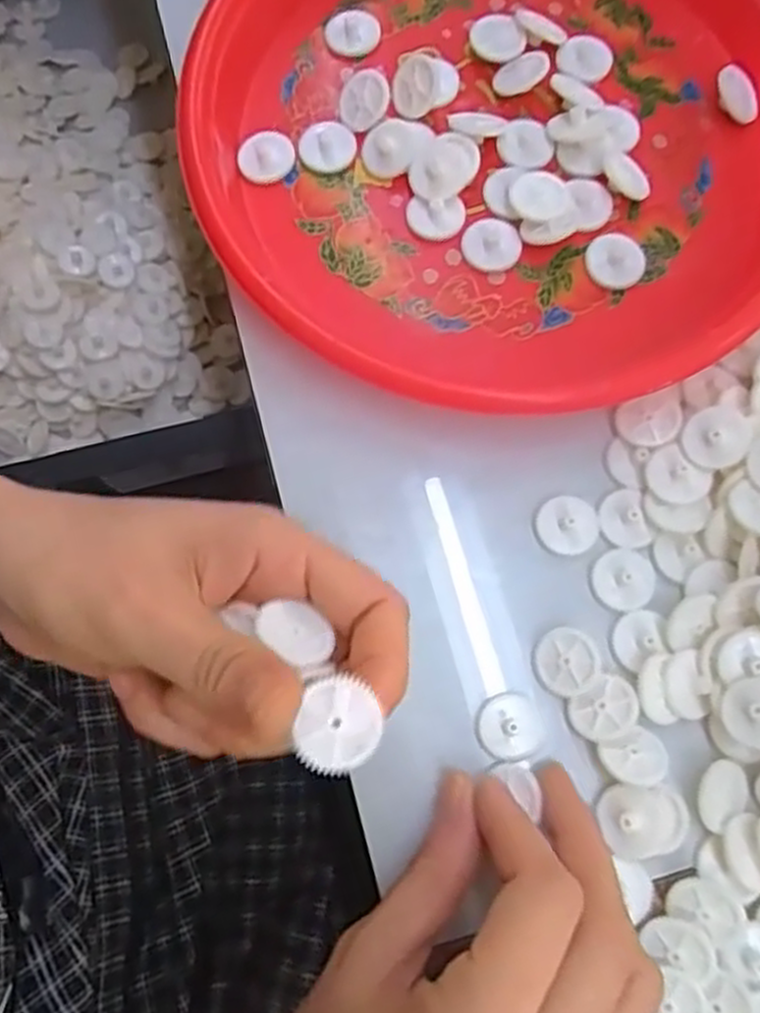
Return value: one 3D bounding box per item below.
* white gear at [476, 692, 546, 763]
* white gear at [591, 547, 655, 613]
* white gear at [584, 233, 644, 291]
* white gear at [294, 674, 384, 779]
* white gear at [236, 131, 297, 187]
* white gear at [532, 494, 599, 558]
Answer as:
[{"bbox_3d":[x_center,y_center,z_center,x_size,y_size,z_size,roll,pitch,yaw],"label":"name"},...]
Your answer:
[{"bbox_3d":[0.043,0.072,0.255,0.022,0.004,0.021,0,76,-1],"label":"white gear"},{"bbox_3d":[0.084,0.025,0.267,0.021,0.004,0.021,-19,77,-5],"label":"white gear"},{"bbox_3d":[0.088,-0.092,0.292,0.021,0.006,0.020,0,76,-1],"label":"white gear"},{"bbox_3d":[-0.009,0.052,0.183,0.018,0.004,0.021,11,77,2],"label":"white gear"},{"bbox_3d":[-0.045,-0.137,0.305,0.022,0.005,0.021,-9,77,-3],"label":"white gear"},{"bbox_3d":[0.065,0.007,0.272,0.021,0.004,0.020,-13,77,-4],"label":"white gear"}]

